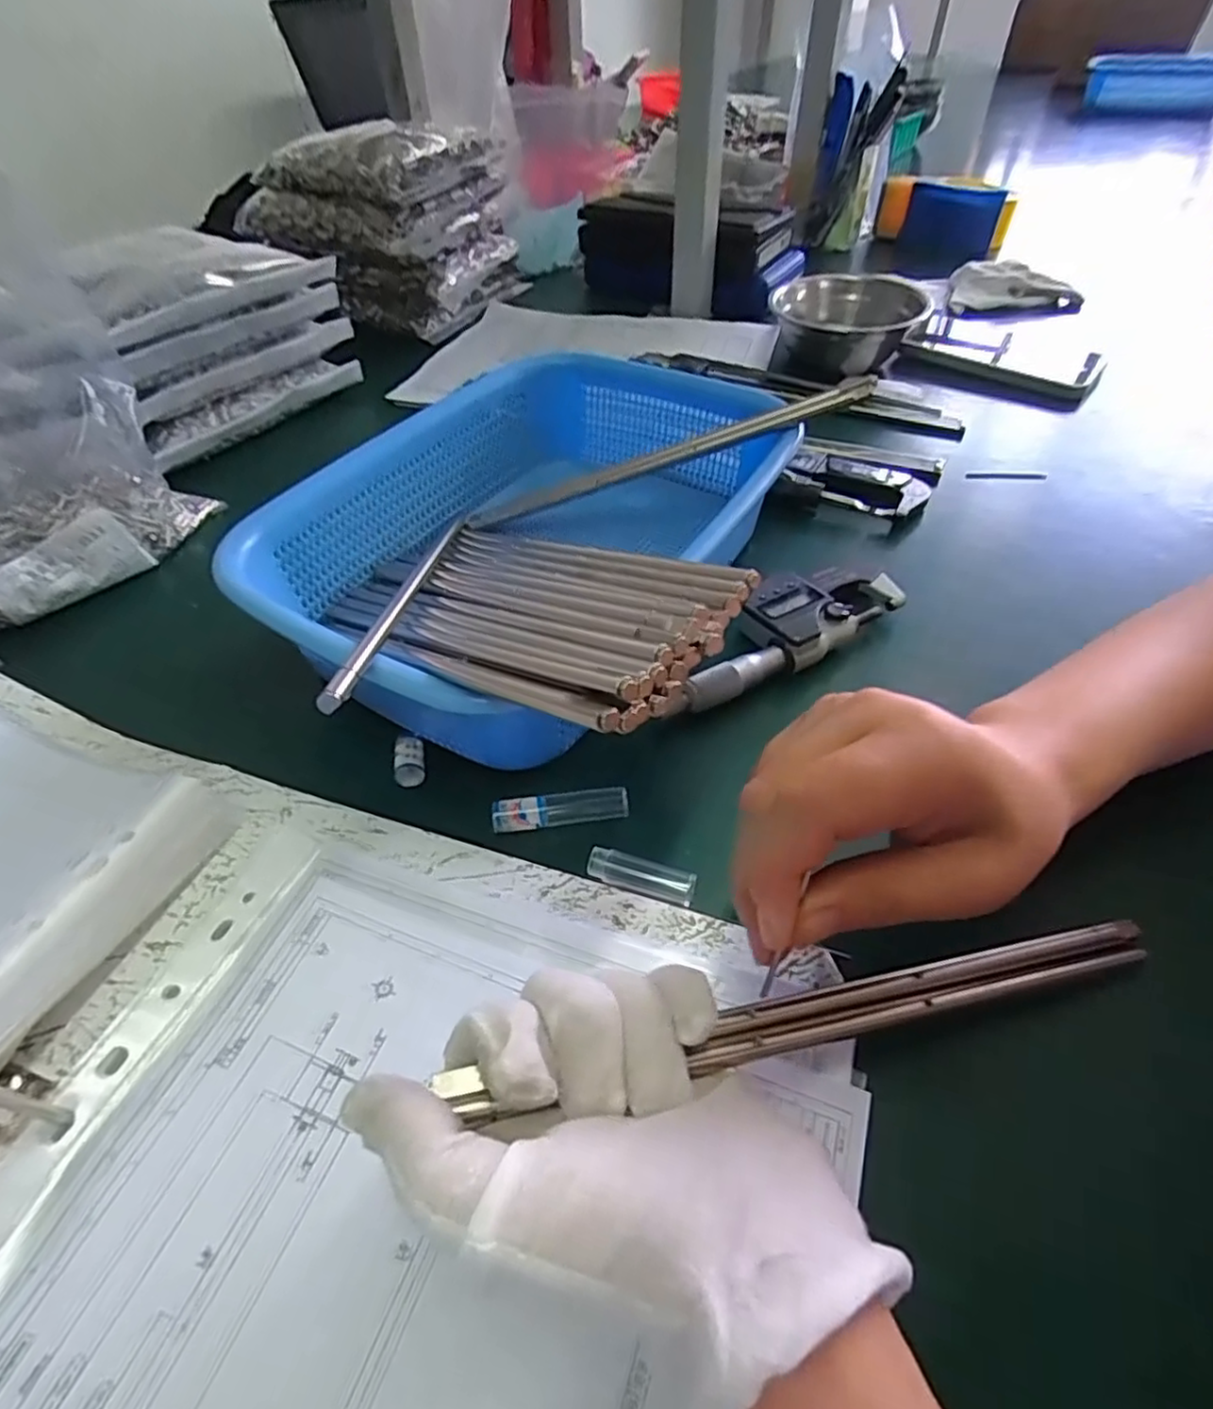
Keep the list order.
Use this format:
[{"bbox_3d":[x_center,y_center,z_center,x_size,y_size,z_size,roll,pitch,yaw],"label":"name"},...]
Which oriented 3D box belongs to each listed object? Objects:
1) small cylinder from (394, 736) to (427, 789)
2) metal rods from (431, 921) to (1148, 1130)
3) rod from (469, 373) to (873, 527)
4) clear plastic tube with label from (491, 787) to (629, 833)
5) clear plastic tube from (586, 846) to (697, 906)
[{"bbox_3d":[-0.090,0.026,0.314,0.013,0.013,0.019,-5,47,-3],"label":"small cylinder"},{"bbox_3d":[0.073,0.095,0.212,0.238,0.005,0.015,-5,48,-16],"label":"metal rods"},{"bbox_3d":[0.027,-0.141,0.394,0.239,0.009,0.013,-11,46,20],"label":"rod"},{"bbox_3d":[-0.020,0.046,0.294,0.058,0.010,0.012,-6,48,-4],"label":"clear plastic tube with label"},{"bbox_3d":[0.014,0.067,0.272,0.043,0.009,0.012,13,49,13],"label":"clear plastic tube"}]

